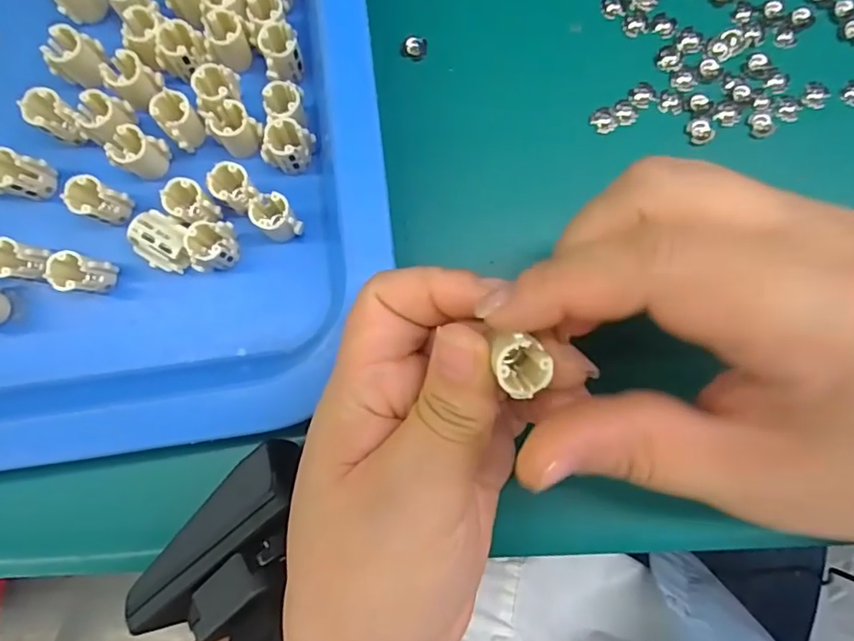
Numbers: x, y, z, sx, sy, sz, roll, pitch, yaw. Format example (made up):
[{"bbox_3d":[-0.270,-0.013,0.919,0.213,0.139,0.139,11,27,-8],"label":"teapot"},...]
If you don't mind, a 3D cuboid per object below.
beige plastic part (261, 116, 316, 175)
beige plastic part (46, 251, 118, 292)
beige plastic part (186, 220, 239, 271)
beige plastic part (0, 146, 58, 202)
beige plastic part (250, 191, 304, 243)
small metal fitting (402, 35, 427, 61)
[{"bbox_3d":[-0.052,-0.065,0.214,0.015,0.022,0.016,0,82,3],"label":"beige plastic part"},{"bbox_3d":[-0.126,-0.016,0.209,0.015,0.025,0.014,15,83,5],"label":"beige plastic part"},{"bbox_3d":[-0.079,-0.027,0.209,0.013,0.019,0.017,4,82,3],"label":"beige plastic part"},{"bbox_3d":[-0.151,-0.053,0.208,0.014,0.020,0.015,3,82,3],"label":"beige plastic part"},{"bbox_3d":[-0.055,-0.037,0.210,0.014,0.020,0.019,-45,82,-4],"label":"beige plastic part"},{"bbox_3d":[-0.005,-0.112,0.231,0.010,0.004,0.009,5,82,5],"label":"small metal fitting"}]

